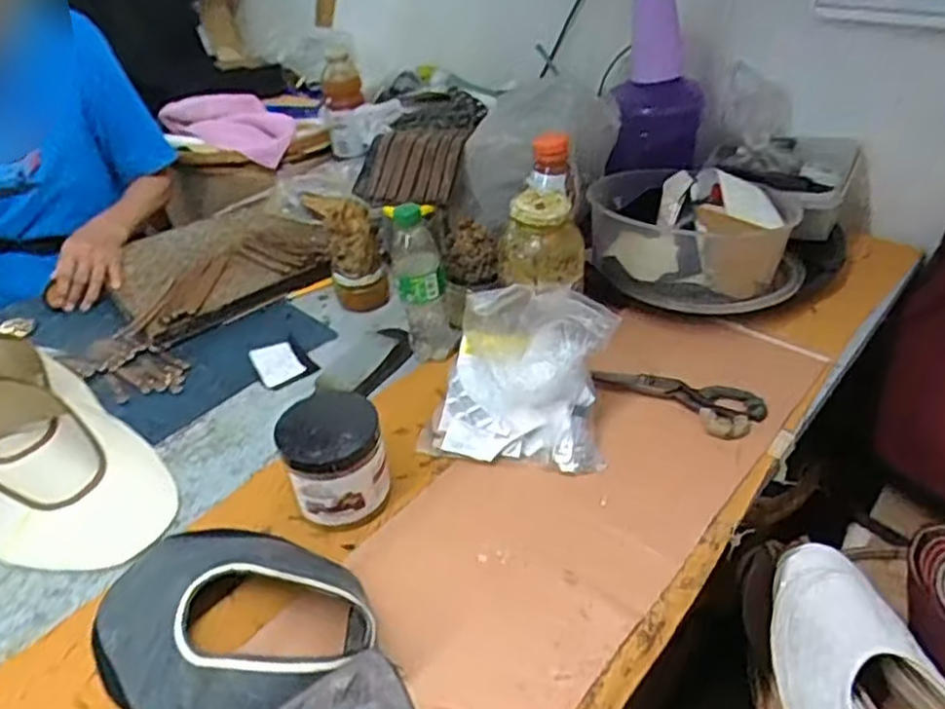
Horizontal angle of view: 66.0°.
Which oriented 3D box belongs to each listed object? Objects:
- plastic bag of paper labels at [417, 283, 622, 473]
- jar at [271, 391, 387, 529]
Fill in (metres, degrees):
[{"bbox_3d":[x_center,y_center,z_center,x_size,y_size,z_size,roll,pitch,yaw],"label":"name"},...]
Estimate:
[{"bbox_3d":[0.050,0.015,0.743,0.176,0.108,0.168,6,40,15],"label":"plastic bag of paper labels"},{"bbox_3d":[-0.124,0.096,0.667,0.089,0.101,0.082,-10,38,-6],"label":"jar"}]

